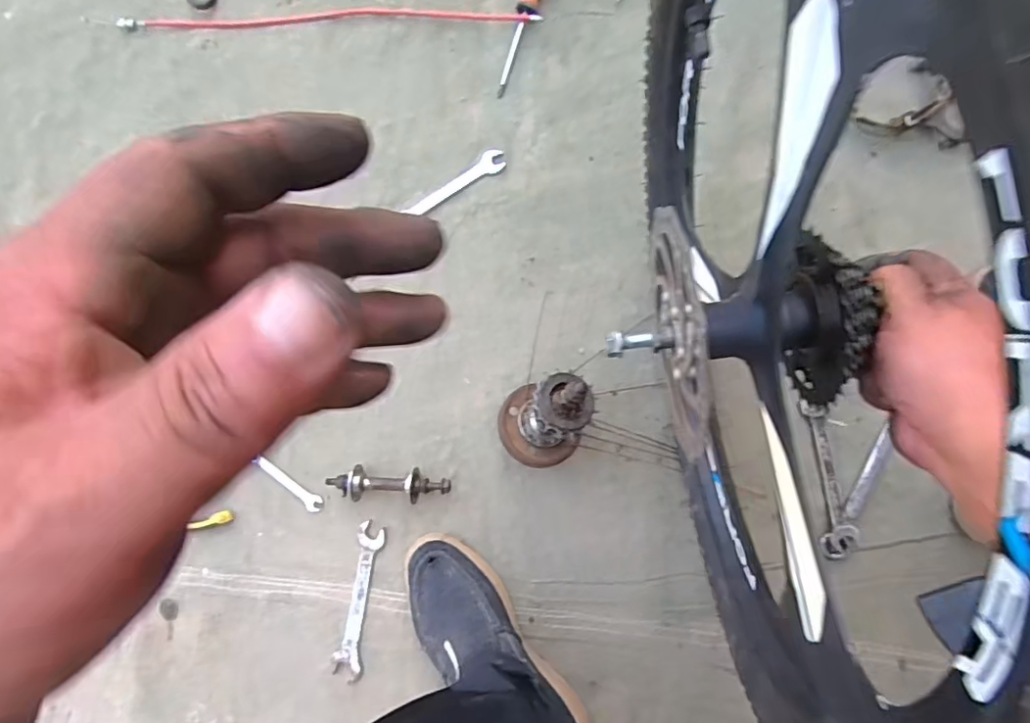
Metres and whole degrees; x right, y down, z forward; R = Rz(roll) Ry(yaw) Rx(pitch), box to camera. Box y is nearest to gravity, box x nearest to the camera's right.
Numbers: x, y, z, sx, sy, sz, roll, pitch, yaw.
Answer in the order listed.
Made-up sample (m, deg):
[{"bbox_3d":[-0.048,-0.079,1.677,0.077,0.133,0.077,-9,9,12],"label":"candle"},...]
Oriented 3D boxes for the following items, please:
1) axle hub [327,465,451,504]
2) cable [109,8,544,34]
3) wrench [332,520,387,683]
[{"bbox_3d":[-0.141,0.139,0.648,0.139,0.032,0.038,1,89,7],"label":"axle hub"},{"bbox_3d":[-0.236,-0.413,0.686,0.527,0.010,0.024,3,89,7],"label":"cable"},{"bbox_3d":[-0.179,0.276,0.658,0.034,0.009,0.172,11,90,7],"label":"wrench"}]

